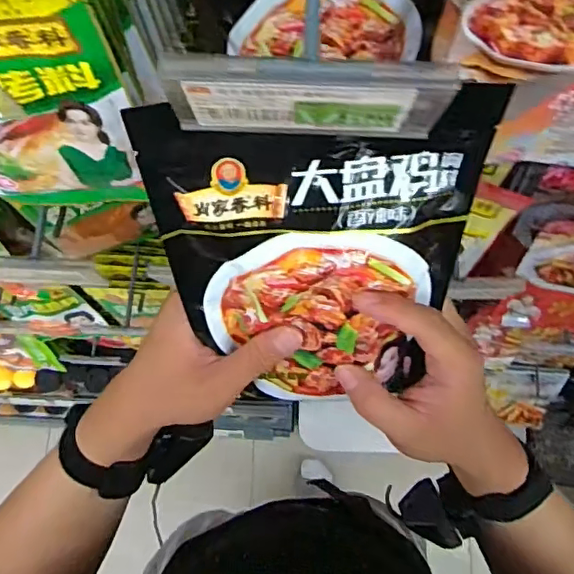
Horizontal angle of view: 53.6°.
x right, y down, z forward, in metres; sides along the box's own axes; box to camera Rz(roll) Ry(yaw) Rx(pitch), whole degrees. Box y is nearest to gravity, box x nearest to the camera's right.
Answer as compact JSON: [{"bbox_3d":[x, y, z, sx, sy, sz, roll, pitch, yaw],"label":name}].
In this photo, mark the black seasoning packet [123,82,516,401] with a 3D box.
[{"bbox_3d":[0.017,-0.008,0.299,0.153,0.190,0.015,-4,41,-2],"label":"black seasoning packet"}]

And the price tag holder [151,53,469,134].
[{"bbox_3d":[0.007,-0.068,0.206,0.098,0.046,0.007,3,75,3],"label":"price tag holder"}]

